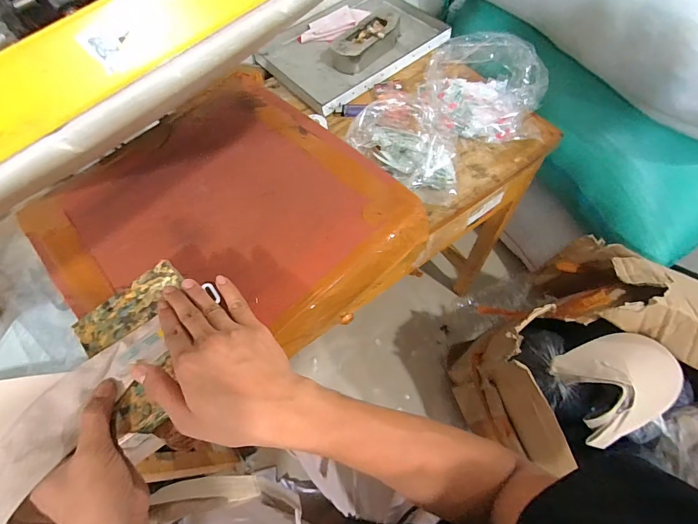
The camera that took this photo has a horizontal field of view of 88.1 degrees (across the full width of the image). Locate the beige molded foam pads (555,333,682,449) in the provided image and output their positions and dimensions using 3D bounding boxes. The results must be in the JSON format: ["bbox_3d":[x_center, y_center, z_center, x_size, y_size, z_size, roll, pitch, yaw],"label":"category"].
[{"bbox_3d":[0.521,0.222,0.679,0.203,0.094,0.161,-21,64,-6],"label":"beige molded foam pads"}]

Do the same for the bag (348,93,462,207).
[{"bbox_3d":[0.106,-0.194,0.605,0.124,0.065,0.210,-40,68,-15],"label":"bag"}]

